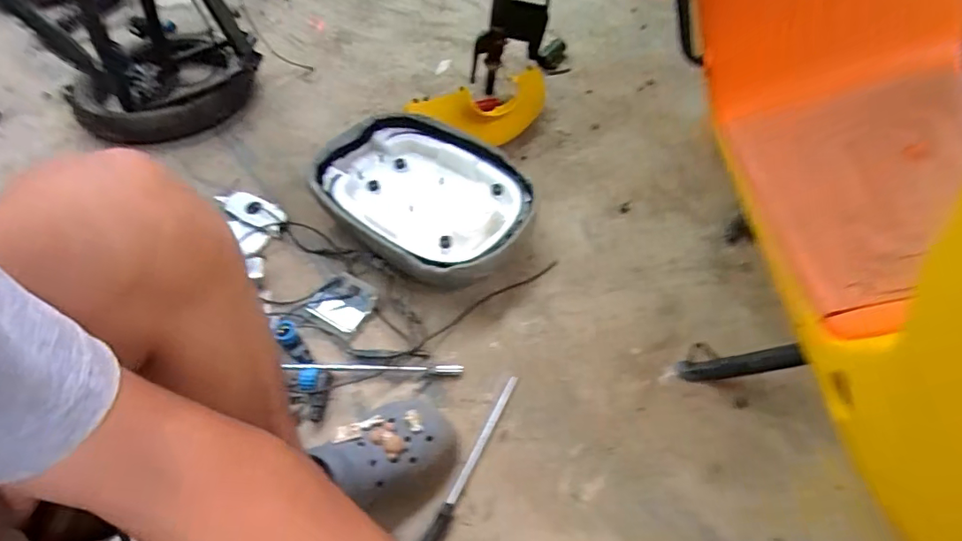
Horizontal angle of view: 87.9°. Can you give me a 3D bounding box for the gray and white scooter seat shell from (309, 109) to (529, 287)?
[{"bbox_3d":[-0.093,-0.112,0.825,0.358,0.107,0.265,21,56,17],"label":"gray and white scooter seat shell"}]

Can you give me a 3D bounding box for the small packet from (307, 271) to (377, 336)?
[{"bbox_3d":[-0.209,0.049,0.756,0.084,0.021,0.079,26,57,19],"label":"small packet"}]

